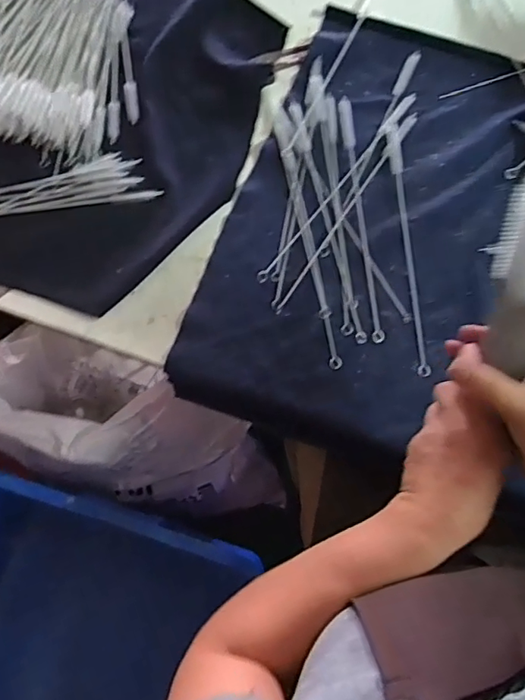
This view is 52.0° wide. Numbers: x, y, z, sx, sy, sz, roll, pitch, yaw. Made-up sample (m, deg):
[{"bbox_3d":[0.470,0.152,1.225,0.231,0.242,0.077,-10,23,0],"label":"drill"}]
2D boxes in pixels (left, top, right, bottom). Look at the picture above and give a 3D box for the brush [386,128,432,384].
[{"bbox_3d":[0.156,-0.117,0.579,0.014,0.017,0.298,-3,70,1],"label":"brush"}]

